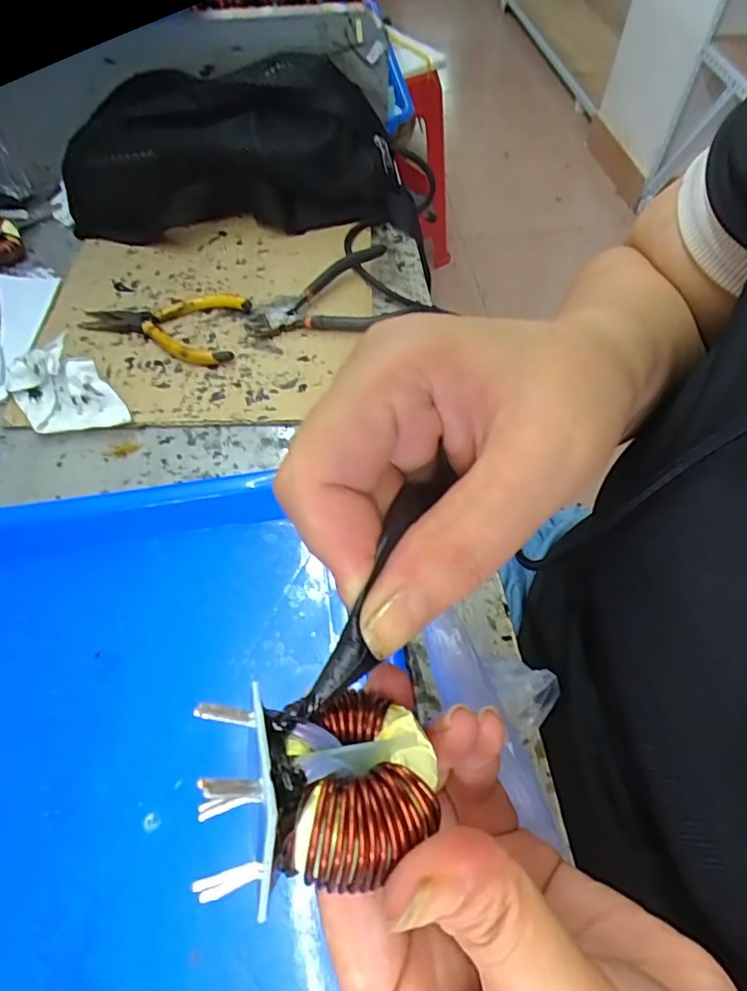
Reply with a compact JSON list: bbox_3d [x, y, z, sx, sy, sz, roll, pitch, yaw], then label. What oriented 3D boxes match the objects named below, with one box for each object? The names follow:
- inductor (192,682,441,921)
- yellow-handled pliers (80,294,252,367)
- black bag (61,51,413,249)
[{"bbox_3d":[-0.013,0.058,0.112,0.049,0.028,0.037,-14,59,-8],"label":"inductor"},{"bbox_3d":[-0.161,-0.131,0.415,0.124,0.011,0.072,6,58,4],"label":"yellow-handled pliers"},{"bbox_3d":[-0.112,-0.295,0.455,0.283,0.095,0.112,0,58,0],"label":"black bag"}]

